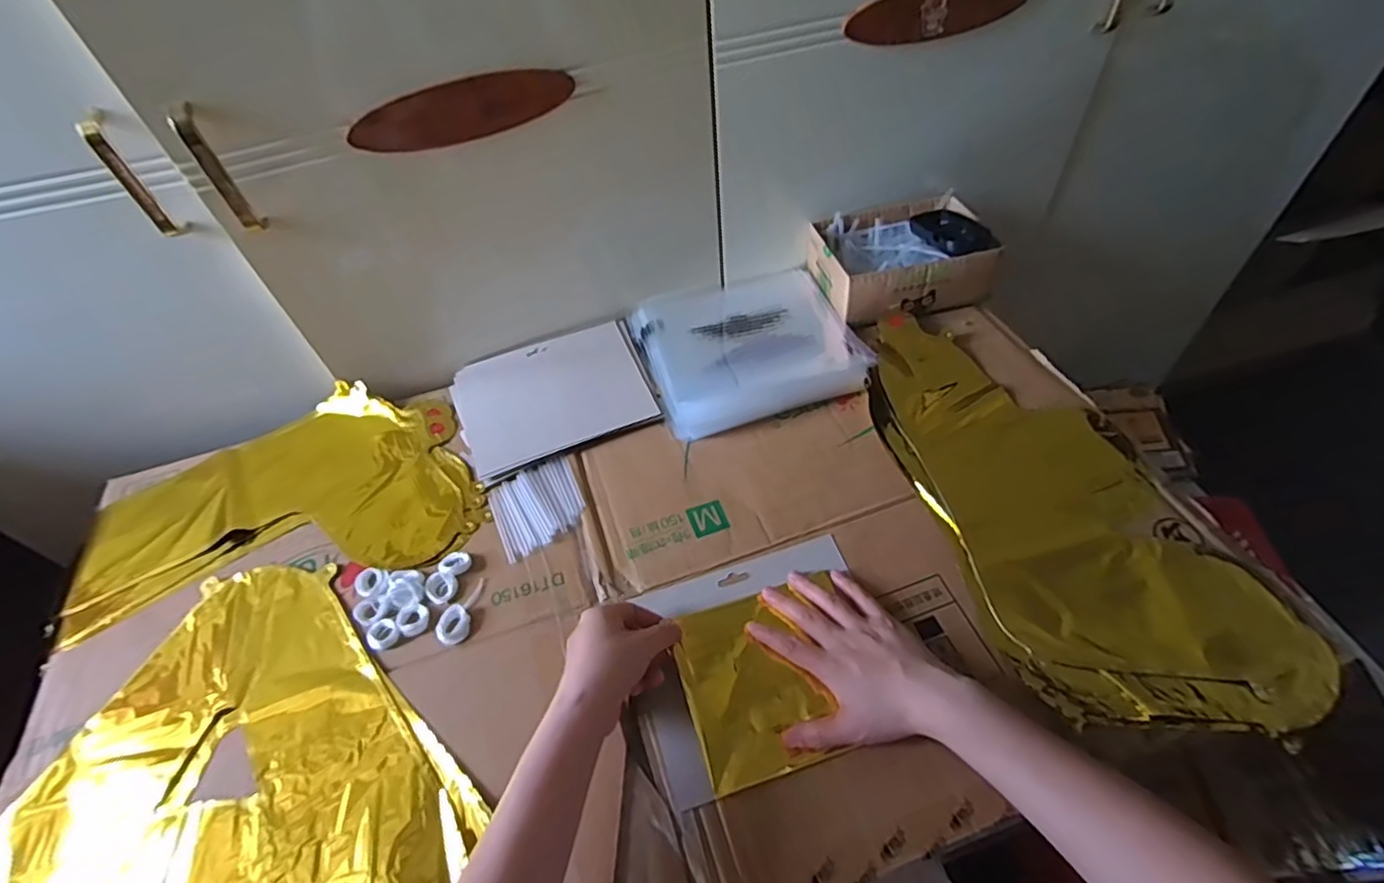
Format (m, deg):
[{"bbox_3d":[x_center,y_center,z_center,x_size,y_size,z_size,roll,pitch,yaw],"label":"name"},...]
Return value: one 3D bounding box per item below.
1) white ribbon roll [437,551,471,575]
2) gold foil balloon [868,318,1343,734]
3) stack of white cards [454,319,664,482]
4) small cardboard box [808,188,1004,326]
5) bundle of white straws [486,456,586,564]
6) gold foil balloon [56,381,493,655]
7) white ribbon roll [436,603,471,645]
[{"bbox_3d":[-0.212,0.110,0.567,0.026,0.009,0.020,-28,55,-16],"label":"white ribbon roll"},{"bbox_3d":[0.324,0.041,0.580,0.226,0.031,0.434,-14,52,-6],"label":"gold foil balloon"},{"bbox_3d":[-0.150,-0.054,0.692,0.198,0.006,0.166,-21,53,-11],"label":"stack of white cards"},{"bbox_3d":[0.250,-0.226,0.760,0.191,0.070,0.142,-16,52,-7],"label":"small cardboard box"},{"bbox_3d":[-0.147,0.061,0.606,0.084,0.004,0.089,-24,53,-13],"label":"bundle of white straws"},{"bbox_3d":[-0.410,0.056,0.632,0.387,0.023,0.222,-14,52,-6],"label":"gold foil balloon"},{"bbox_3d":[-0.201,0.153,0.531,0.028,0.008,0.032,-27,54,-16],"label":"white ribbon roll"}]

